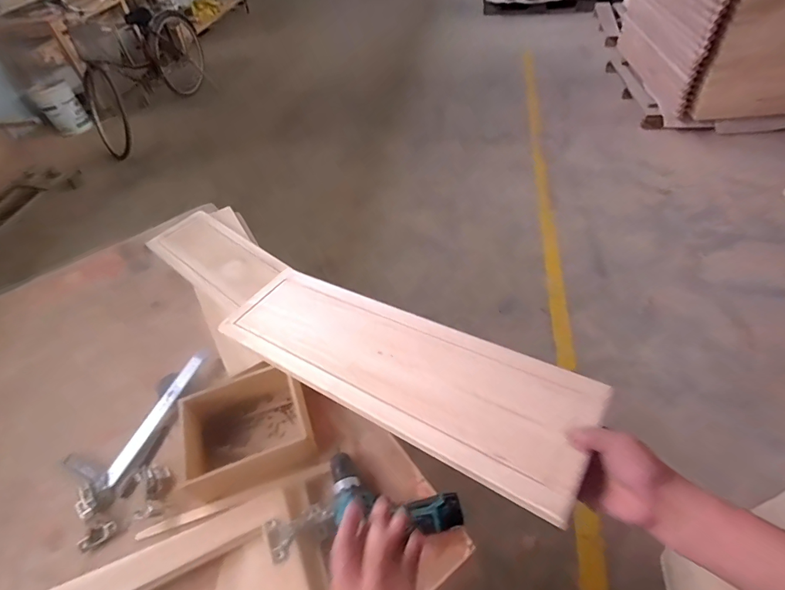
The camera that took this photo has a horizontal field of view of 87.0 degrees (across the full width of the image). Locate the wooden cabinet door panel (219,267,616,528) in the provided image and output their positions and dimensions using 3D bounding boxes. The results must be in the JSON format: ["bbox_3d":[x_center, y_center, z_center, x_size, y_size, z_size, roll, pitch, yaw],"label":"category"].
[{"bbox_3d":[-0.011,0.081,0.599,0.570,0.016,0.188,21,55,33],"label":"wooden cabinet door panel"}]

